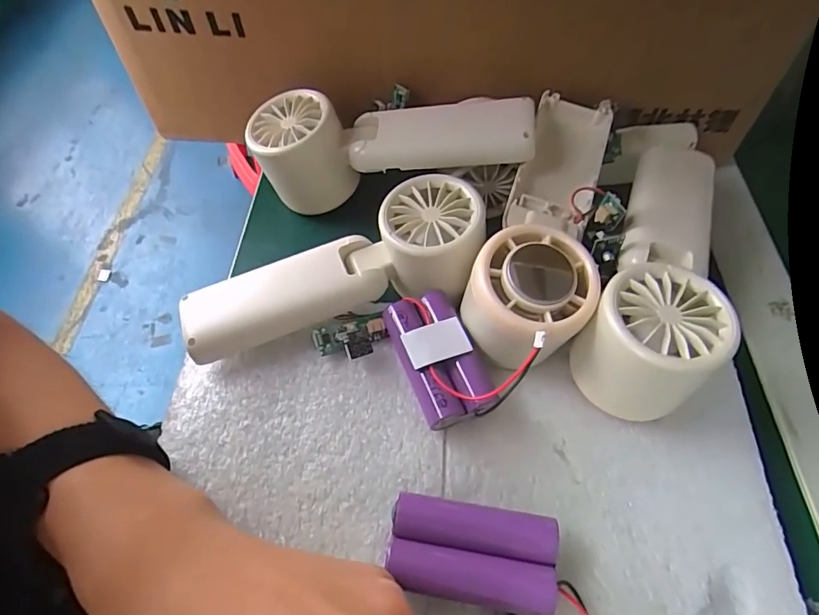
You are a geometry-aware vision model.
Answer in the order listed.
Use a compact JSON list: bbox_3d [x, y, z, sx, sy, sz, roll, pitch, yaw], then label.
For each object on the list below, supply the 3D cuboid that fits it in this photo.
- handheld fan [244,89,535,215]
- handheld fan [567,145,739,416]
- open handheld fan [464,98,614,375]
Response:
[{"bbox_3d":[-0.011,-0.096,0.292,0.162,0.058,0.049,-2,56,12],"label":"handheld fan"},{"bbox_3d":[0.131,-0.023,0.256,0.051,0.060,0.166,22,59,14],"label":"handheld fan"},{"bbox_3d":[0.075,-0.045,0.260,0.053,0.047,0.173,18,58,11],"label":"open handheld fan"}]

